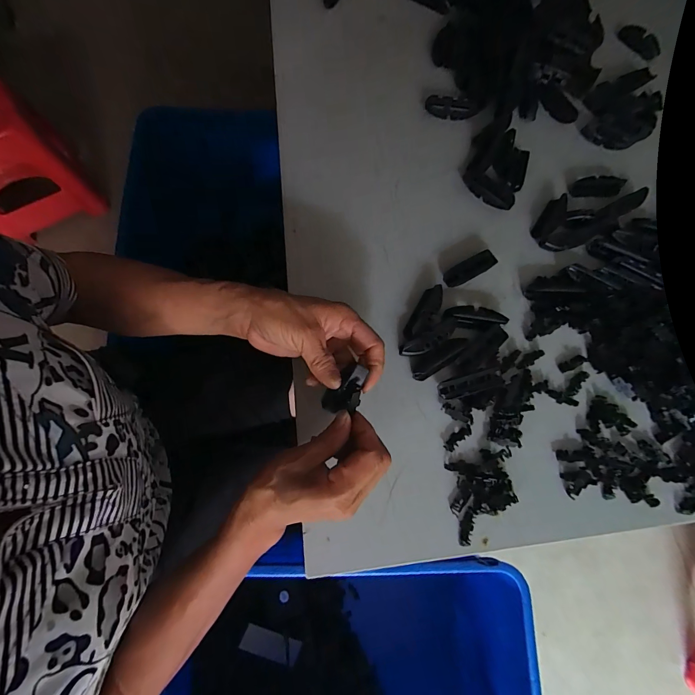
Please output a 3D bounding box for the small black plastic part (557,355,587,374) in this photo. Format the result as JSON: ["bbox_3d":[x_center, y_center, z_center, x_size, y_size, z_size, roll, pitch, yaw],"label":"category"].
[{"bbox_3d":[0.257,0.019,0.395,0.035,0.004,0.013,-21,76,-8],"label":"small black plastic part"}]

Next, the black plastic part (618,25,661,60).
[{"bbox_3d":[0.456,-0.477,0.541,0.069,0.014,0.032,39,75,7],"label":"black plastic part"}]

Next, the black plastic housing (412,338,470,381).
[{"bbox_3d":[0.101,0.011,0.376,0.069,0.020,0.021,-32,78,-10],"label":"black plastic housing"}]

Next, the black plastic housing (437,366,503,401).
[{"bbox_3d":[0.132,0.039,0.369,0.073,0.017,0.020,-15,75,-6],"label":"black plastic housing"}]

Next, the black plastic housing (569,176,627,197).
[{"bbox_3d":[0.331,-0.214,0.462,0.067,0.015,0.022,0,74,-2],"label":"black plastic housing"}]

